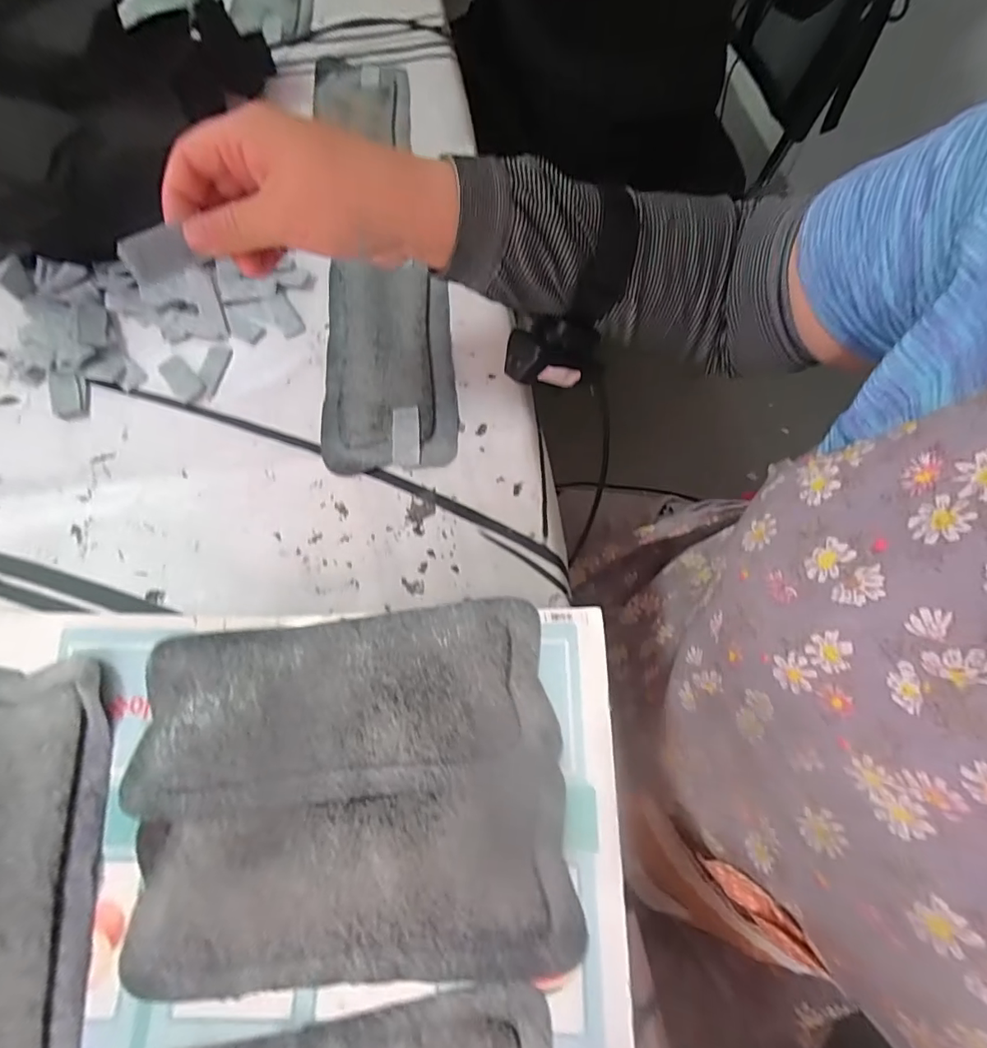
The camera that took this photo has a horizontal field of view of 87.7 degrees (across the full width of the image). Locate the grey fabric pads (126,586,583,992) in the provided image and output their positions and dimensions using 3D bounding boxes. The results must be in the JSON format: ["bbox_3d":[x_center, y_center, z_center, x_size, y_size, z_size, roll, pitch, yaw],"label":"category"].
[{"bbox_3d":[-0.077,0.139,0.278,0.223,0.022,0.177,-5,67,0],"label":"grey fabric pads"}]

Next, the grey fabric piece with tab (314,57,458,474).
[{"bbox_3d":[-0.105,-0.265,0.456,0.099,0.013,0.491,-9,67,-1],"label":"grey fabric piece with tab"}]

